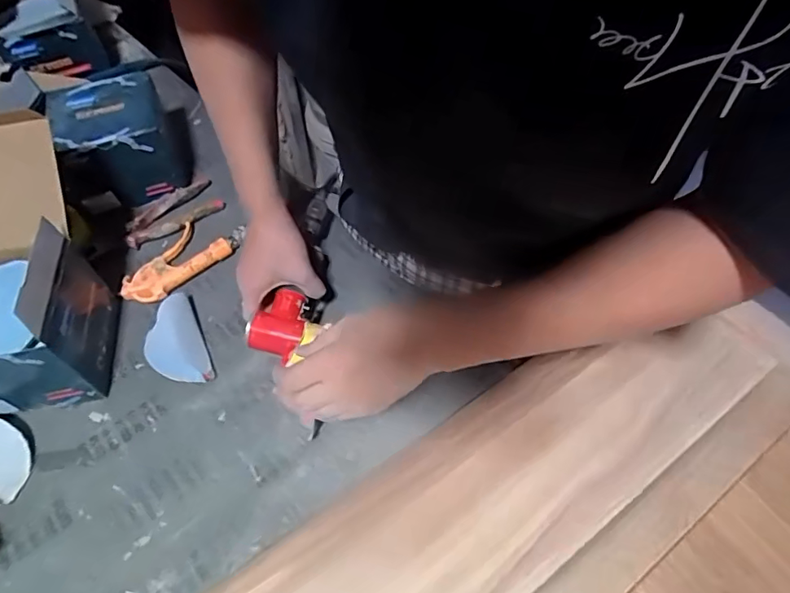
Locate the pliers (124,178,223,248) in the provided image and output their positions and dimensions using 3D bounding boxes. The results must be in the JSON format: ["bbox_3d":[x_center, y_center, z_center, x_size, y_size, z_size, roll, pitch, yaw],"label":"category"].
[{"bbox_3d":[-0.298,-0.115,0.668,0.127,0.011,0.074,-32,60,-19],"label":"pliers"}]

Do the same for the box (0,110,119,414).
[{"bbox_3d":[-0.386,-0.024,0.510,0.129,0.187,0.228,-11,55,-5],"label":"box"}]

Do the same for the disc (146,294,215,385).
[{"bbox_3d":[-0.244,0.049,0.561,0.058,0.009,0.122,-23,57,-13],"label":"disc"}]

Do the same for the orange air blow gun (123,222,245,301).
[{"bbox_3d":[-0.260,-0.043,0.617,0.080,0.021,0.136,23,59,17],"label":"orange air blow gun"}]

